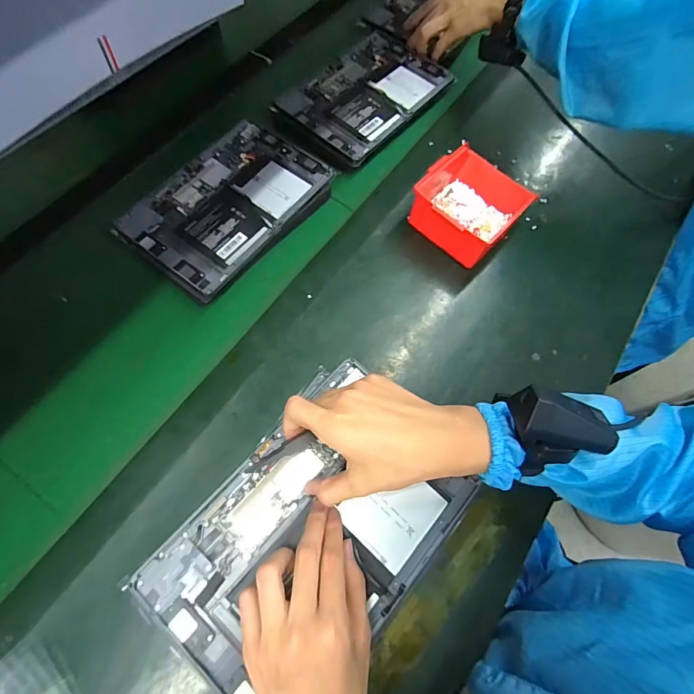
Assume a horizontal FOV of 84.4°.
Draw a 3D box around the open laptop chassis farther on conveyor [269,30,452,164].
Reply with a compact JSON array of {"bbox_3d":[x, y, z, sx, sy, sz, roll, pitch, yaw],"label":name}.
[{"bbox_3d":[0.032,-0.409,0.615,0.170,0.024,0.284,36,66,14],"label":"open laptop chassis farther on conveyor"}]

